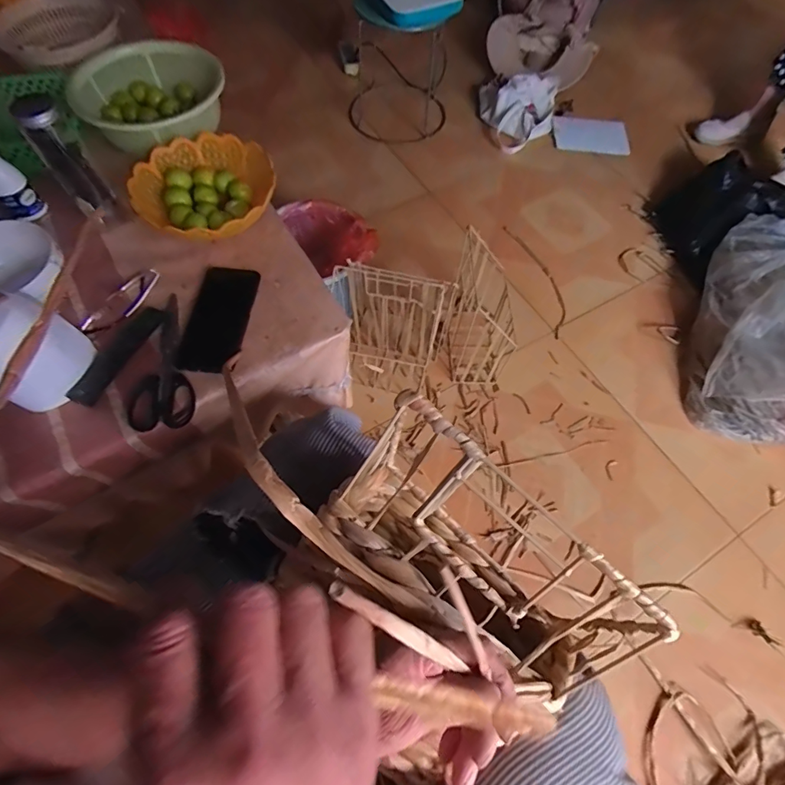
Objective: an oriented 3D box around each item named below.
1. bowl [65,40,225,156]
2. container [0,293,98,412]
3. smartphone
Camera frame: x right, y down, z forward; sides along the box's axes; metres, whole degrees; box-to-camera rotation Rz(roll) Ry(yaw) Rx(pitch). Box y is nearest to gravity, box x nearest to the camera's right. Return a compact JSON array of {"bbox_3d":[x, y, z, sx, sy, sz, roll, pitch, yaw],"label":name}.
[{"bbox_3d":[-0.387,-0.494,0.733,0.245,0.079,0.239,37,68,15],"label":"bowl"},{"bbox_3d":[-0.409,-0.051,0.470,0.082,0.127,0.102,34,67,14],"label":"container"},{"bbox_3d":[-0.235,-0.100,0.574,0.080,0.008,0.167,5,64,0],"label":"smartphone"}]

